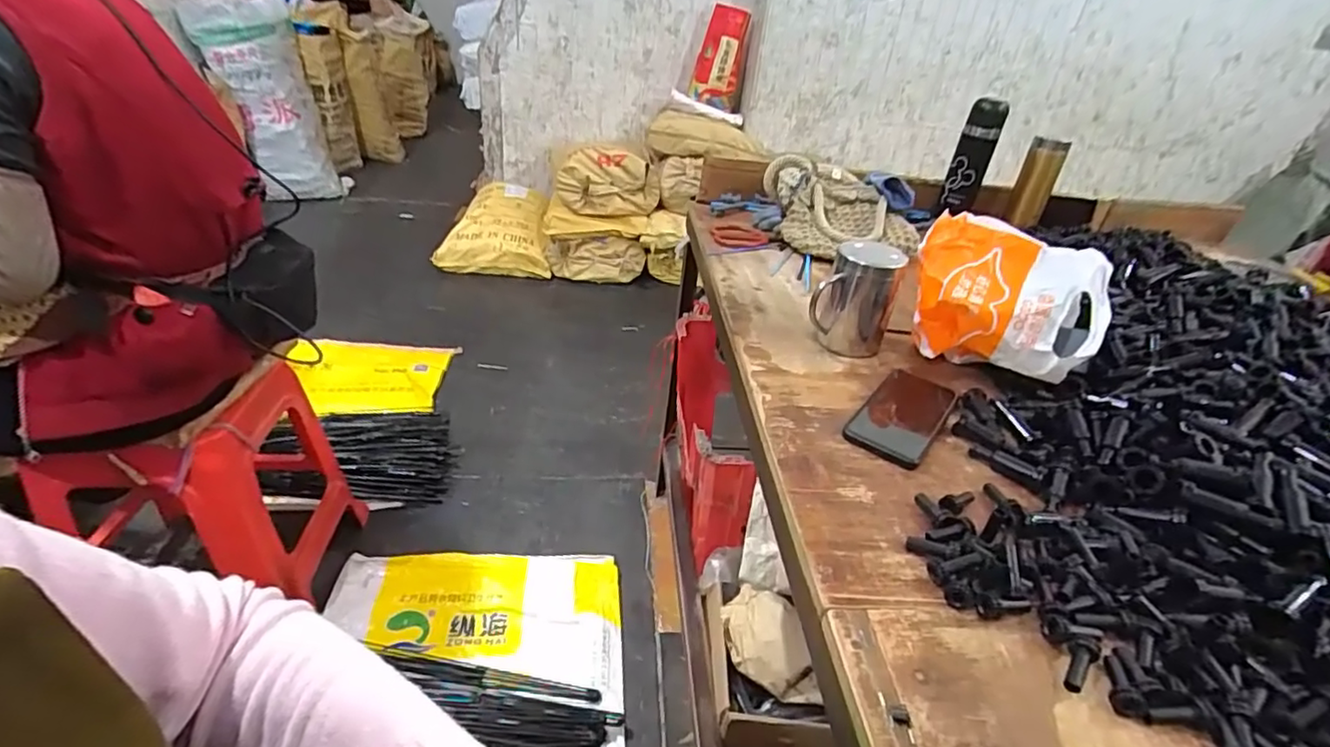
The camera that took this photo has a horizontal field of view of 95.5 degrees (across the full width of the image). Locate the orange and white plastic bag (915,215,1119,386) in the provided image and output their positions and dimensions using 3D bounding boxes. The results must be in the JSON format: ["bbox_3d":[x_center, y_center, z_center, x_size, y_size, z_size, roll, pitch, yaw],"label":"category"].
[{"bbox_3d":[0.377,-0.074,0.684,0.195,0.148,0.119,24,37,25],"label":"orange and white plastic bag"}]

